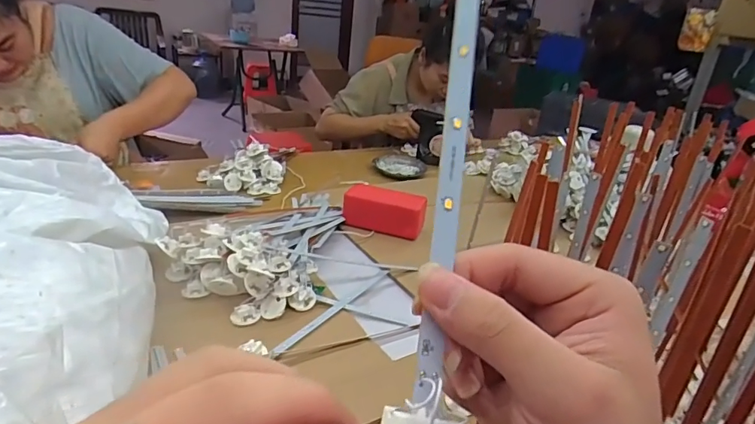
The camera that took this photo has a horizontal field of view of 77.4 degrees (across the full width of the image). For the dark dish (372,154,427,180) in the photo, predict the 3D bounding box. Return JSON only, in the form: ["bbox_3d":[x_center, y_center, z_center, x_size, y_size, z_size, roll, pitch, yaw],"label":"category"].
[{"bbox_3d":[0.061,-0.124,1.275,0.139,0.031,0.103,11,24,9],"label":"dark dish"}]

